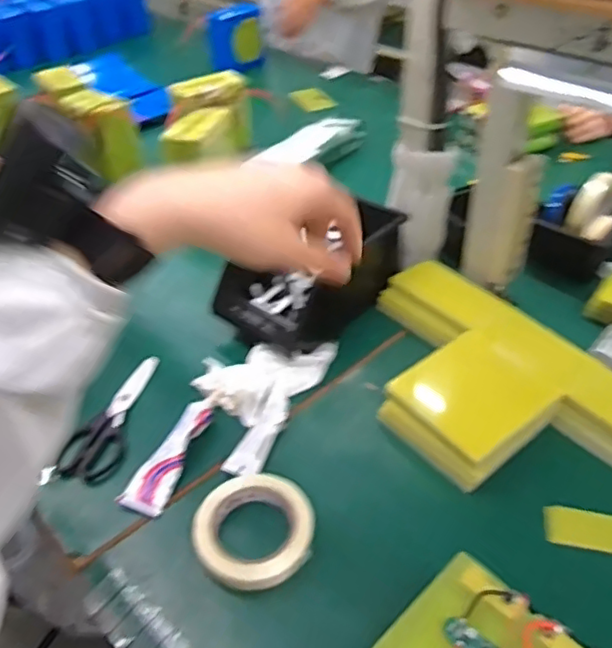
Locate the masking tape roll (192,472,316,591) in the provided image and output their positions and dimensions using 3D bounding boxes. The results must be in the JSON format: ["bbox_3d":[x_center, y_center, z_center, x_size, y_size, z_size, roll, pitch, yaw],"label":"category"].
[{"bbox_3d":[-0.051,0.201,0.606,0.116,0.022,0.112,-2,41,2],"label":"masking tape roll"}]

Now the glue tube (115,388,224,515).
[{"bbox_3d":[-0.143,0.133,0.685,0.046,0.025,0.169,12,44,18],"label":"glue tube"}]

